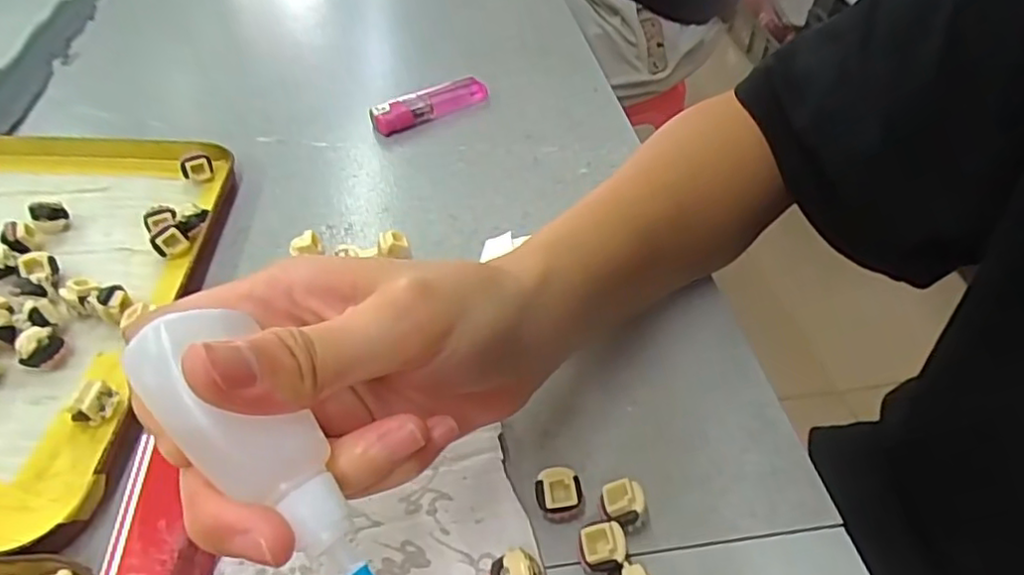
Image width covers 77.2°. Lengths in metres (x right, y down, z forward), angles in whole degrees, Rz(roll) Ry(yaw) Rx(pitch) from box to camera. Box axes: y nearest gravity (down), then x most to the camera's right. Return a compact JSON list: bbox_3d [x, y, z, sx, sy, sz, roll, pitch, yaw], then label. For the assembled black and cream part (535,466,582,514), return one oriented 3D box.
[{"bbox_3d":[0.017,0.072,0.228,0.016,0.010,0.016,3,44,-3],"label":"assembled black and cream part"}]

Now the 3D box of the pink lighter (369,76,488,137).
[{"bbox_3d":[-0.052,-0.121,0.421,0.084,0.015,0.019,-28,52,-26],"label":"pink lighter"}]

